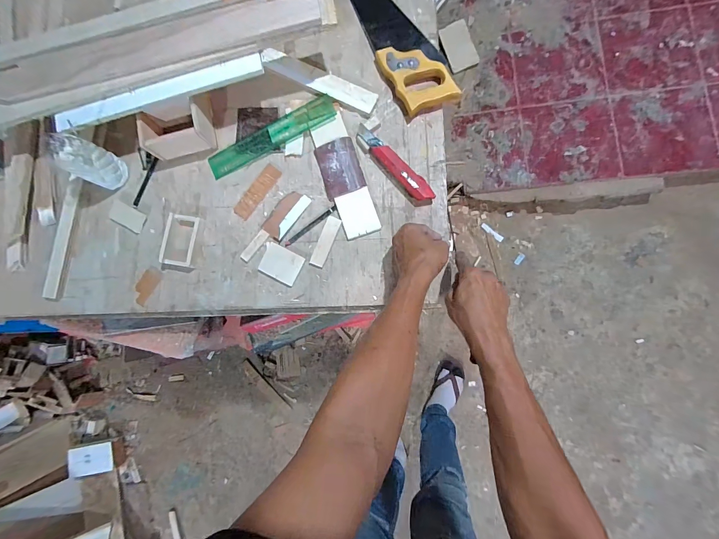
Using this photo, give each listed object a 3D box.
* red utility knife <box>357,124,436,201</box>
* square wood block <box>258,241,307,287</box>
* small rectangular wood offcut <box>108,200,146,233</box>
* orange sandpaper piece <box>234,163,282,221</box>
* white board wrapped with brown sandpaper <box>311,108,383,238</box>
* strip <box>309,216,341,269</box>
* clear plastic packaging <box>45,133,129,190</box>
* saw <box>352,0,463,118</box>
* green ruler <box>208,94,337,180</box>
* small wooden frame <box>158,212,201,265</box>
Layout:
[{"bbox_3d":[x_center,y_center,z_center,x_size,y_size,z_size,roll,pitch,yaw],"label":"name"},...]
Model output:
[{"bbox_3d":[0.060,-0.184,0.556,0.031,0.022,0.176,-41,80,0],"label":"red utility knife"},{"bbox_3d":[-0.138,-0.010,0.561,0.071,0.006,0.057,26,86,9],"label":"square wood block"},{"bbox_3d":[-0.433,-0.099,0.595,0.075,0.007,0.038,25,86,9],"label":"small rectangular wood offcut"},{"bbox_3d":[-0.186,-0.140,0.579,0.034,0.007,0.108,37,88,10],"label":"orange sandpaper piece"},{"bbox_3d":[-0.028,-0.164,0.565,0.070,0.009,0.217,-18,81,4],"label":"white board wrapped with brown sandpaper"},{"bbox_3d":[-0.060,-0.048,0.559,0.025,0.004,0.092,22,86,9],"label":"strip"},{"bbox_3d":[-0.478,-0.188,0.565,0.062,0.094,0.061,15,85,8],"label":"clear plastic packaging"},{"bbox_3d":[0.056,-0.467,0.585,0.105,0.029,0.397,-22,81,3],"label":"saw"},{"bbox_3d":[-0.160,-0.244,0.584,0.250,0.006,0.051,-27,80,3],"label":"green ruler"},{"bbox_3d":[-0.319,-0.052,0.566,0.056,0.018,0.089,7,84,8],"label":"small wooden frame"}]

